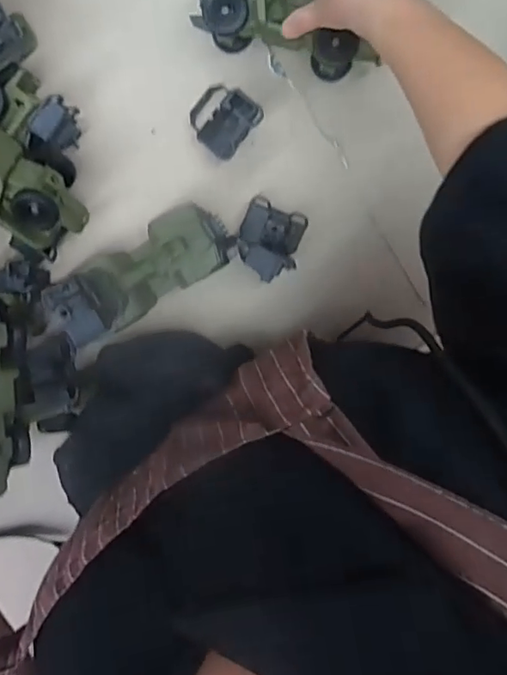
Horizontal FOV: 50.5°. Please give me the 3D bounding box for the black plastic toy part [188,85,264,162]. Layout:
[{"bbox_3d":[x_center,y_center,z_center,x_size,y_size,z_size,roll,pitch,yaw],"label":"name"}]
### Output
[{"bbox_3d":[-0.034,-0.241,0.598,0.072,0.035,0.070,40,97,-3],"label":"black plastic toy part"}]

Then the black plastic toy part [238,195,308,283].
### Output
[{"bbox_3d":[0.019,-0.107,0.594,0.067,0.075,0.083,15,97,0],"label":"black plastic toy part"}]

